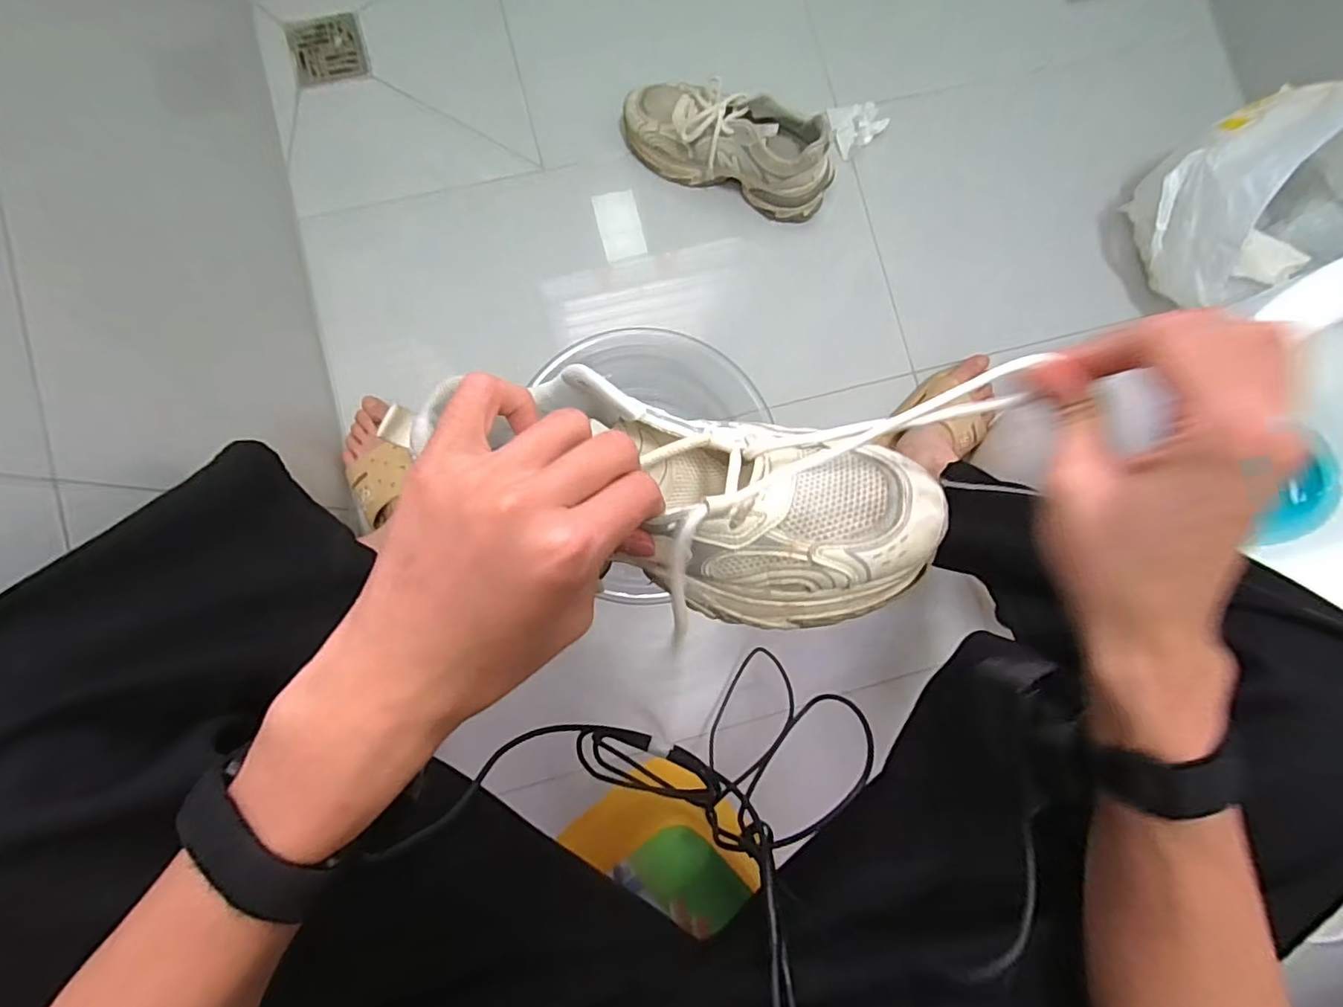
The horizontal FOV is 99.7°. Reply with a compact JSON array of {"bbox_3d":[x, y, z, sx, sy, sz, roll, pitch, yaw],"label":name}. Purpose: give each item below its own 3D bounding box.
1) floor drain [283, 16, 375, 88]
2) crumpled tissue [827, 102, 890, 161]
[{"bbox_3d":[-0.486,-0.645,0.803,0.101,0.004,0.103,-16,87,-6],"label":"floor drain"},{"bbox_3d":[0.260,-0.547,0.804,0.072,0.041,0.075,-34,85,-6],"label":"crumpled tissue"}]

